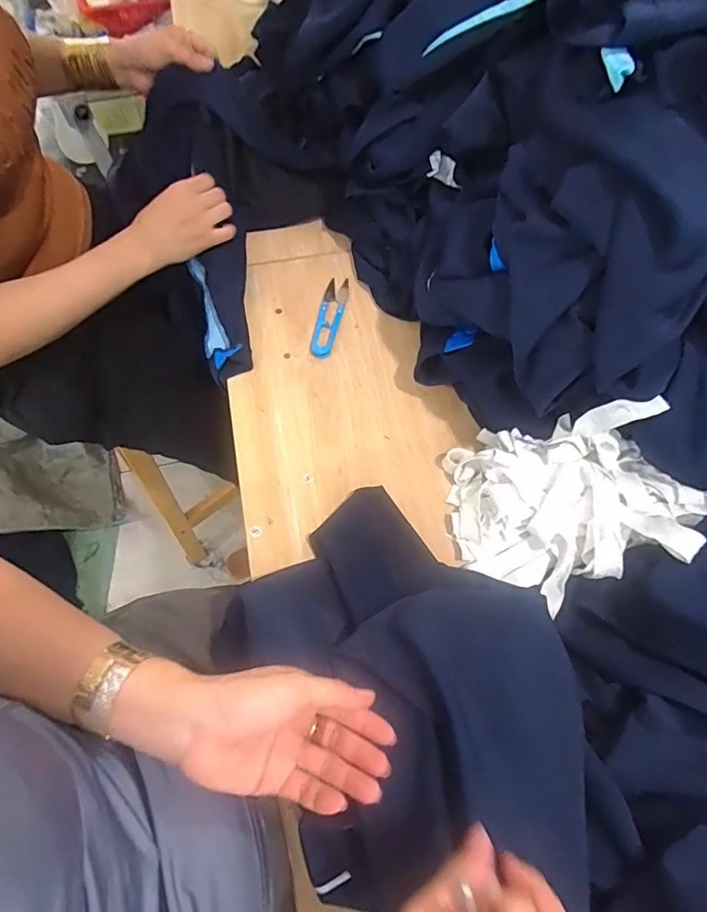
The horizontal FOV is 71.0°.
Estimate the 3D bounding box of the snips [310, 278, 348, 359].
[{"bbox_3d":[-0.030,-0.169,0.601,0.028,0.007,0.119,11,67,5],"label":"snips"}]

